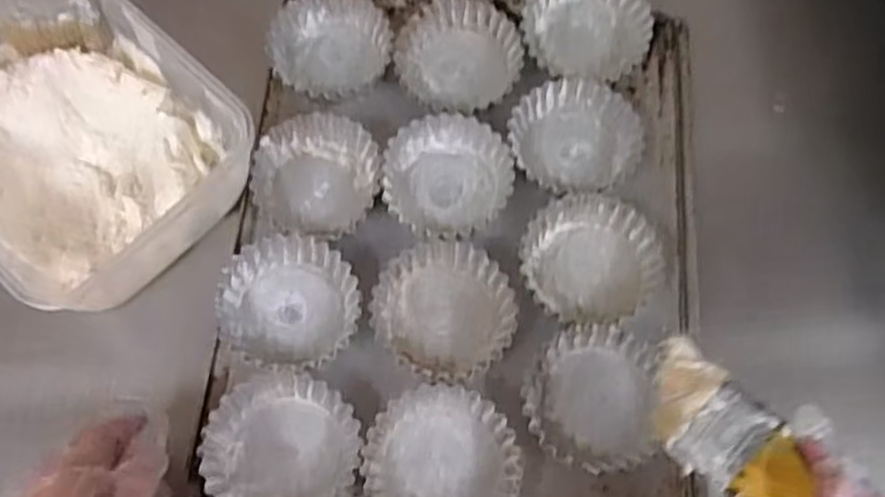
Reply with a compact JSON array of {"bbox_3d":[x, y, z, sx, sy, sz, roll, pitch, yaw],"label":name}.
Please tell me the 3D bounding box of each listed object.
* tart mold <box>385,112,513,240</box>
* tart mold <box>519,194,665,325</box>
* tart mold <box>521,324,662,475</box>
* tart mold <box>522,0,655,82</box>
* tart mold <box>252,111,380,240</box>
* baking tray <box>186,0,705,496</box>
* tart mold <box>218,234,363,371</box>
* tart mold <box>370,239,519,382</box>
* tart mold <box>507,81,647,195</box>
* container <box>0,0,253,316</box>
[{"bbox_3d":[0.004,-0.053,0.592,0.093,0.027,0.095,-6,67,-3],"label":"tart mold"},{"bbox_3d":[0.106,0.007,0.563,0.096,0.025,0.088,4,66,2],"label":"tart mold"},{"bbox_3d":[0.099,0.101,0.523,0.087,0.023,0.093,5,66,2],"label":"tart mold"},{"bbox_3d":[0.116,-0.185,0.637,0.098,0.032,0.087,1,66,0],"label":"tart mold"},{"bbox_3d":[-0.095,-0.053,0.592,0.089,0.028,0.097,0,66,0],"label":"tart mold"},{"bbox_3d":[0.017,0.008,0.566,0.327,0.033,0.440,5,66,2],"label":"baking tray"},{"bbox_3d":[-0.106,0.039,0.548,0.095,0.024,0.096,4,66,2],"label":"tart mold"},{"bbox_3d":[0.001,0.042,0.552,0.093,0.024,0.098,0,66,0],"label":"tart mold"},{"bbox_3d":[0.103,-0.082,0.602,0.100,0.027,0.097,-1,66,-1],"label":"tart mold"},{"bbox_3d":[-0.278,-0.087,0.572,0.253,0.078,0.185,40,72,15],"label":"container"}]

